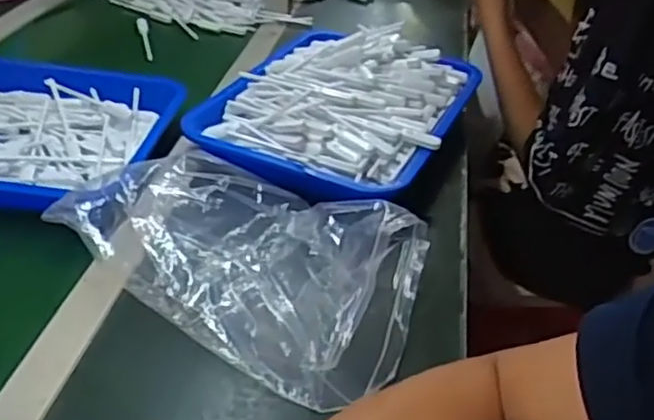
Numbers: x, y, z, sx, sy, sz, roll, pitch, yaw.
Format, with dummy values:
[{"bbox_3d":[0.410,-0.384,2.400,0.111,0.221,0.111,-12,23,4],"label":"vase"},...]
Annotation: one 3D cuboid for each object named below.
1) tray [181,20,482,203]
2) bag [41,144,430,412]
[{"bbox_3d":[0.020,-0.136,0.832,0.272,0.078,0.358,17,37,15],"label":"tray"},{"bbox_3d":[-0.062,0.028,0.608,0.318,0.059,0.198,25,39,25],"label":"bag"}]

